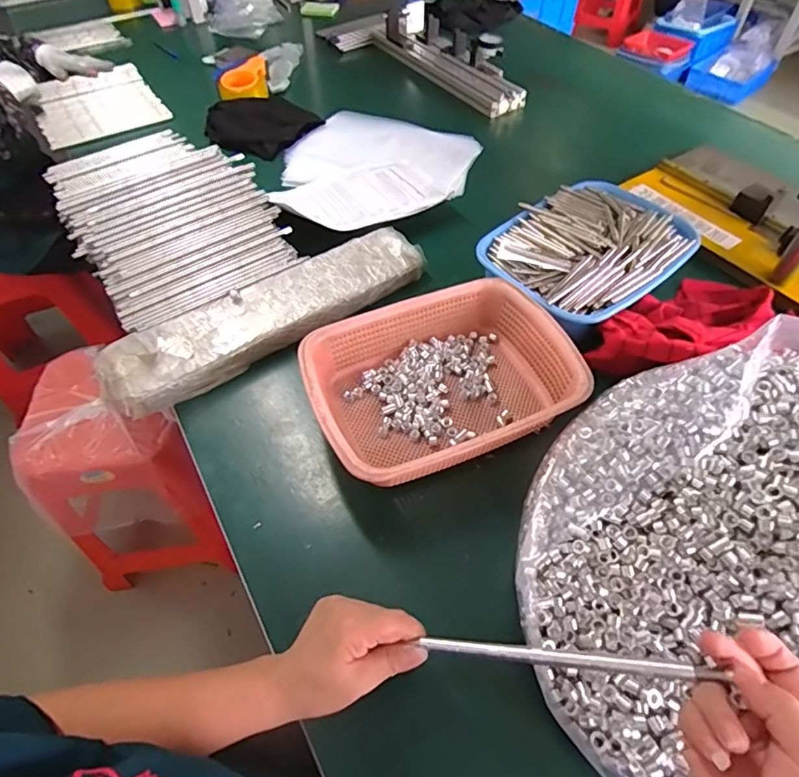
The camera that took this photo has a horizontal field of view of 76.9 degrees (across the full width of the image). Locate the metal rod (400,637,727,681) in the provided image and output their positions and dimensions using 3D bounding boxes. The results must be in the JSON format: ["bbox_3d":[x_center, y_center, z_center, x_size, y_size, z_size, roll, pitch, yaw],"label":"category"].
[{"bbox_3d":[0.115,0.195,0.365,0.205,0.009,0.010,-7,50,24],"label":"metal rod"}]

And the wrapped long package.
[{"bbox_3d":[-0.170,-0.104,0.691,0.455,0.044,0.115,-31,58,-20],"label":"wrapped long package"}]

